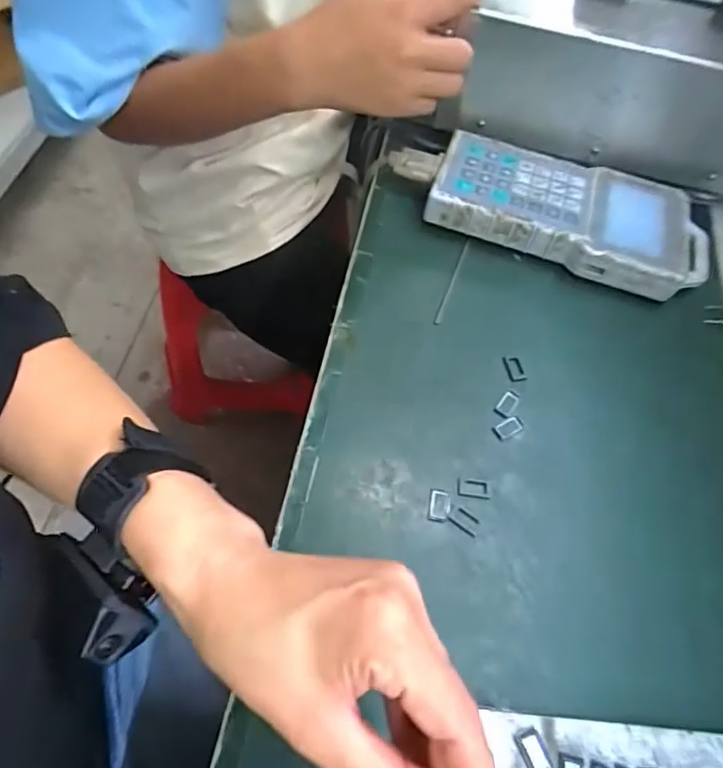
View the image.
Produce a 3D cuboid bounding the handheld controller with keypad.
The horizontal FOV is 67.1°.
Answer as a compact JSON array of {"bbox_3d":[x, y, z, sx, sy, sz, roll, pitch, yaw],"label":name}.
[{"bbox_3d":[0.173,-0.146,0.449,0.222,0.027,0.110,19,61,5],"label":"handheld controller with keypad"}]

